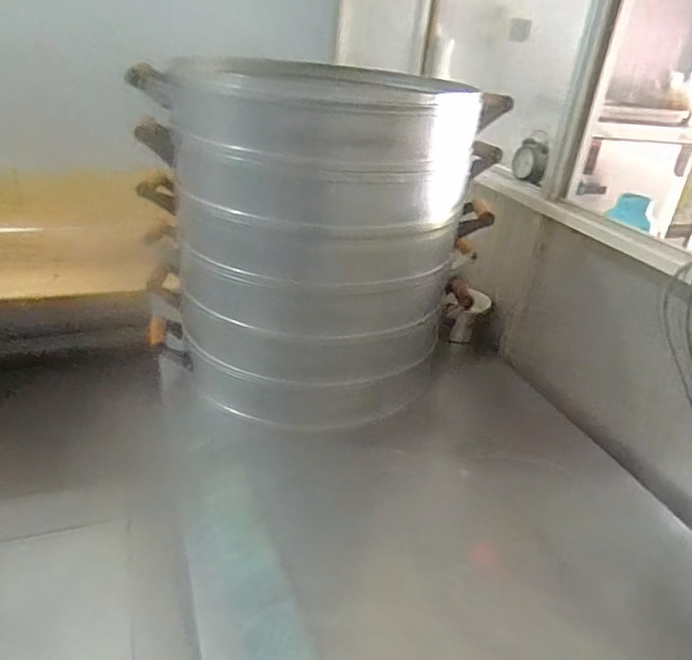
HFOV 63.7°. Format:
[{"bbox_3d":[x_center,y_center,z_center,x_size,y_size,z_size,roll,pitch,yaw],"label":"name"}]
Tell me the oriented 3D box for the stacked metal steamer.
[{"bbox_3d":[-0.066,-0.193,1.138,0.528,0.594,0.519,27,35,33],"label":"stacked metal steamer"}]

